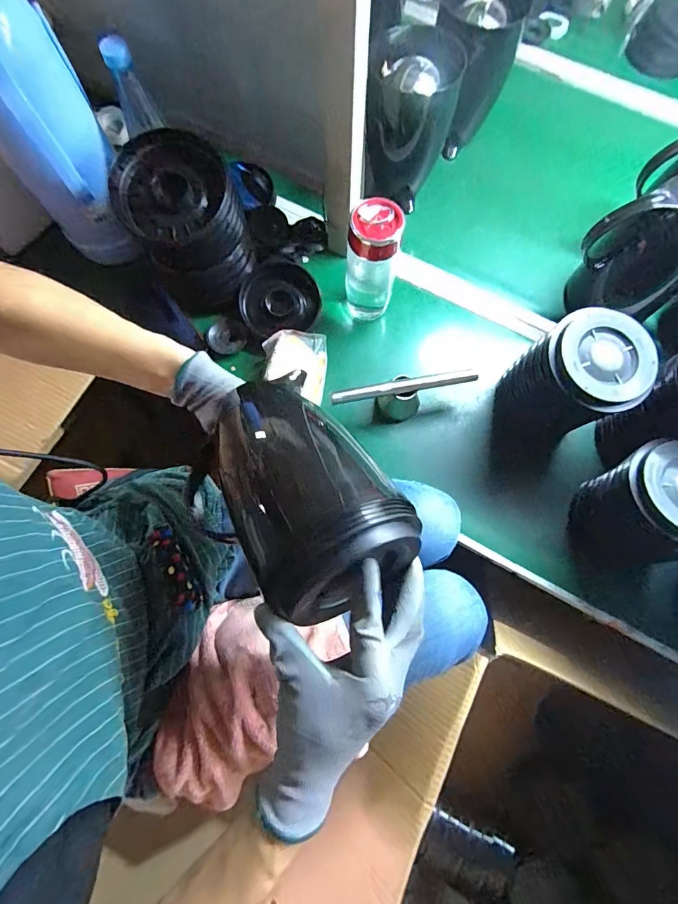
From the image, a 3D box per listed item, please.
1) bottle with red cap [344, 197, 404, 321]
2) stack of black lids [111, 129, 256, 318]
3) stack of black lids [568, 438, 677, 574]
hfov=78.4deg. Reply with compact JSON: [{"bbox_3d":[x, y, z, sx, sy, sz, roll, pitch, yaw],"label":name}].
[{"bbox_3d":[0.044,-0.253,0.580,0.068,0.183,0.057,8,74,2],"label":"bottle with red cap"},{"bbox_3d":[-0.202,-0.303,0.572,0.144,0.169,0.131,-27,76,-8],"label":"stack of black lids"},{"bbox_3d":[0.371,0.061,0.510,0.128,0.151,0.113,-21,75,-6],"label":"stack of black lids"}]

